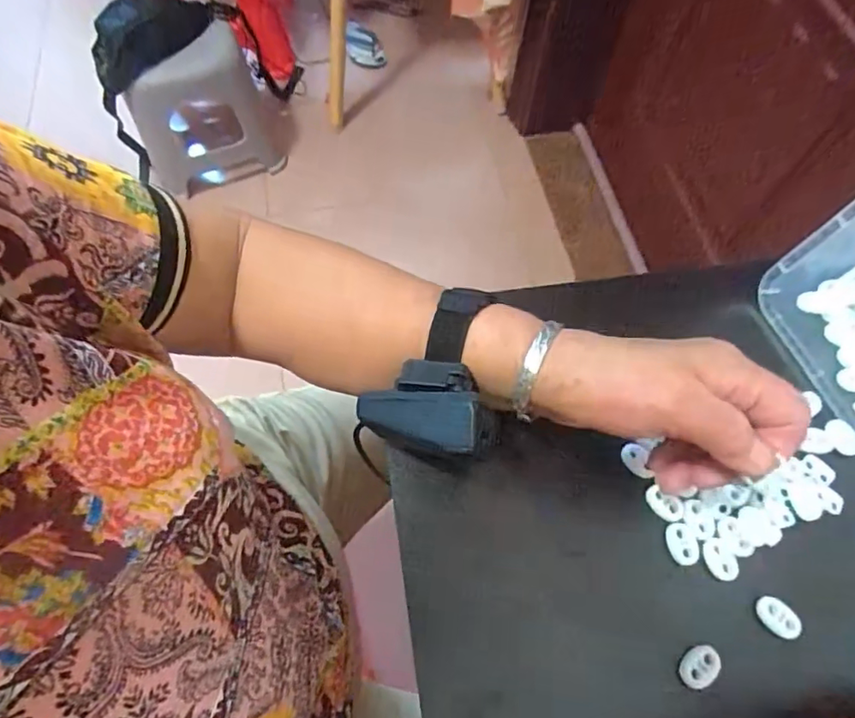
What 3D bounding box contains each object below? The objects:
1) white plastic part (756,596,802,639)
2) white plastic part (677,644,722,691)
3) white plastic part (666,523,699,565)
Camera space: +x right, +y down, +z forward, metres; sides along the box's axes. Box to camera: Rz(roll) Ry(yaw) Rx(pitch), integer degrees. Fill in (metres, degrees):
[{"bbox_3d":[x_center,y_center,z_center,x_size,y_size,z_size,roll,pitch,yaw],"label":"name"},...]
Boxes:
[{"bbox_3d":[0.188,0.139,0.284,0.015,0.006,0.023,-40,73,-17],"label":"white plastic part"},{"bbox_3d":[0.141,0.159,0.274,0.023,0.004,0.015,-29,70,-13],"label":"white plastic part"},{"bbox_3d":[0.144,0.105,0.300,0.015,0.004,0.022,-15,67,-8],"label":"white plastic part"}]

